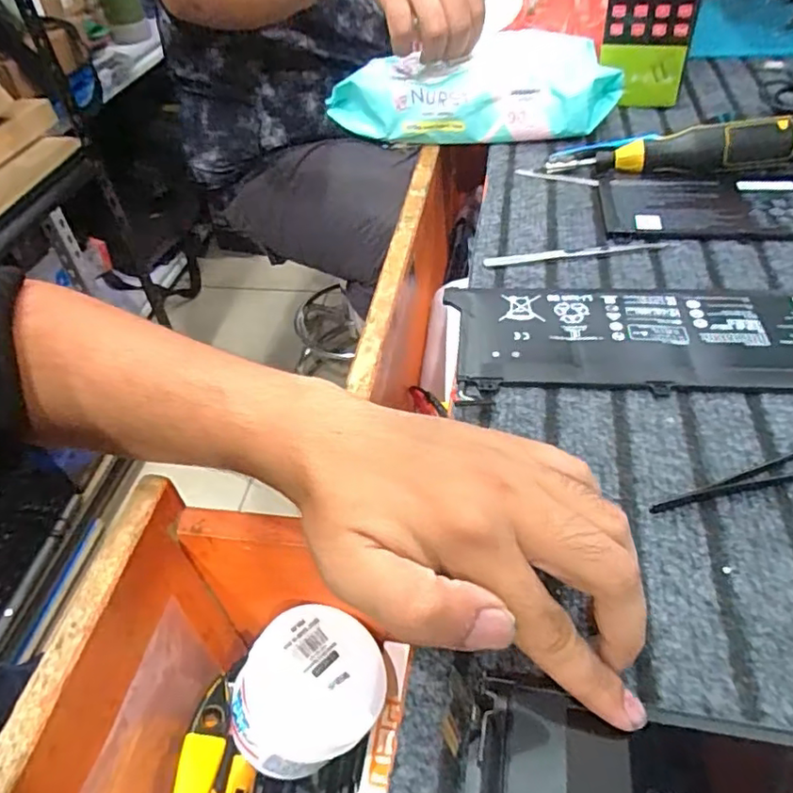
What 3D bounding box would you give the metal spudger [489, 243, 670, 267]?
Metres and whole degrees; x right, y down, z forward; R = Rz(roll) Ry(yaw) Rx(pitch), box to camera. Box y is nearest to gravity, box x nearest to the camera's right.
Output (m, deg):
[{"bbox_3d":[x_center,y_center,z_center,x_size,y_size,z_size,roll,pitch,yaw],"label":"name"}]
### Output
[{"bbox_3d":[0.130,-0.105,0.434,0.131,0.004,0.012,-5,46,0],"label":"metal spudger"}]

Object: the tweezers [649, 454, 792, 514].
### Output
[{"bbox_3d":[0.185,0.035,0.290,0.133,0.008,0.017,-12,46,-7],"label":"tweezers"}]

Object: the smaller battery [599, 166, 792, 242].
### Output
[{"bbox_3d":[0.257,-0.147,0.455,0.188,0.008,0.093,3,46,8],"label":"smaller battery"}]

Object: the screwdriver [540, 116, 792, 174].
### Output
[{"bbox_3d":[0.238,-0.204,0.484,0.212,0.037,0.029,1,46,6],"label":"screwdriver"}]

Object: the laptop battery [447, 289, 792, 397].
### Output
[{"bbox_3d":[0.166,-0.038,0.360,0.254,0.006,0.093,2,46,7],"label":"laptop battery"}]

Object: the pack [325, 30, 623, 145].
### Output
[{"bbox_3d":[0.069,-0.302,0.585,0.261,0.060,0.118,0,46,5],"label":"pack"}]

